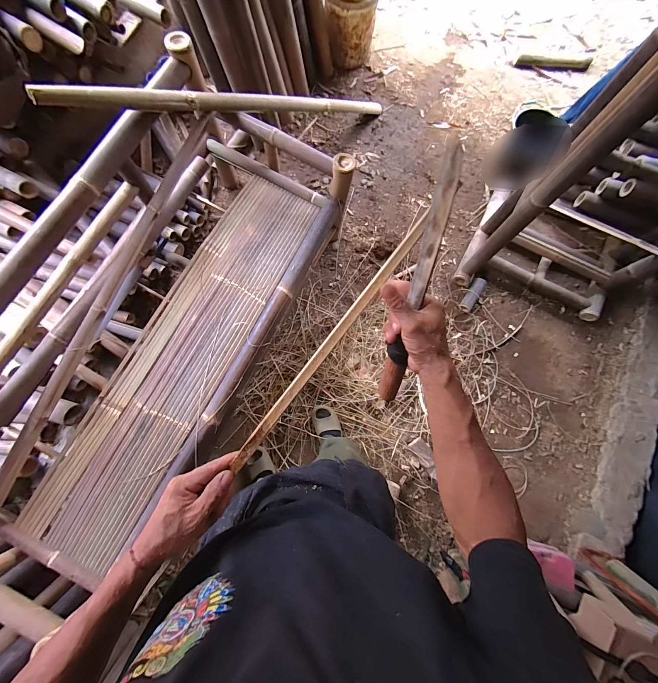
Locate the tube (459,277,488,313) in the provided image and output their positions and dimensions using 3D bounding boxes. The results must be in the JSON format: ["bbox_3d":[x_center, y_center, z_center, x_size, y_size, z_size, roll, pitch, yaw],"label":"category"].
[{"bbox_3d":[0.724,-0.236,1.479,0.063,0.052,0.183,29,81,4],"label":"tube"}]

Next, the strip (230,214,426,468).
[{"bbox_3d":[0.004,-0.004,0.385,0.016,0.010,0.407,37,88,5],"label":"strip"}]

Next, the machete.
[{"bbox_3d":[0.110,-0.053,0.378,0.029,0.031,0.335,8,122,0],"label":"machete"}]

